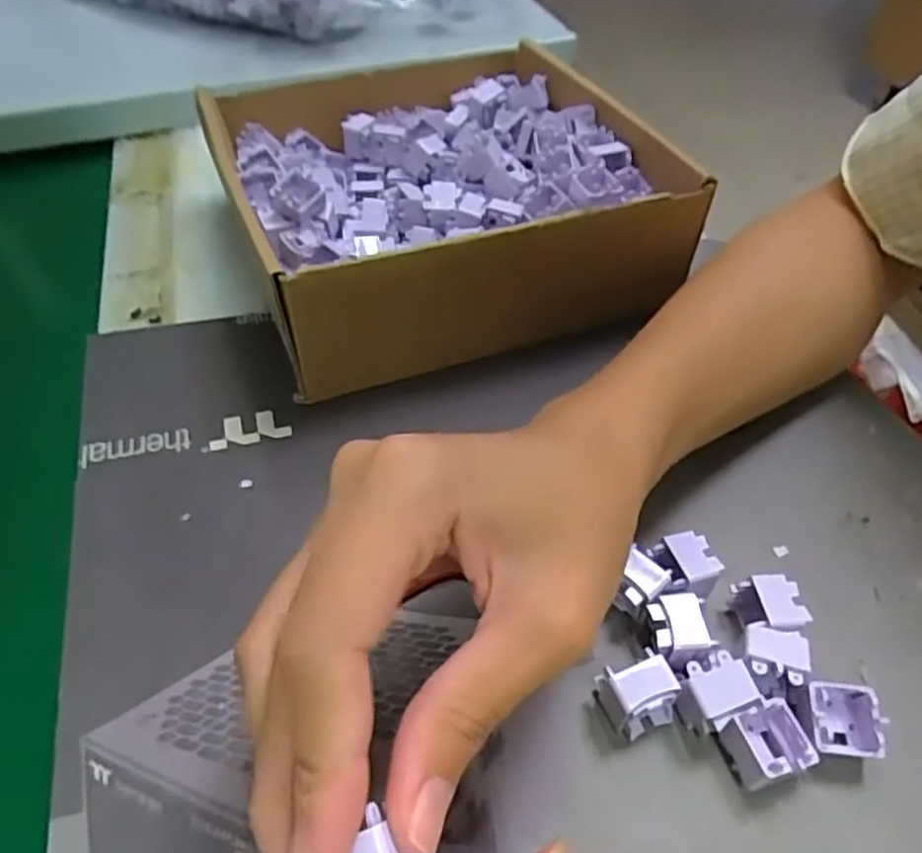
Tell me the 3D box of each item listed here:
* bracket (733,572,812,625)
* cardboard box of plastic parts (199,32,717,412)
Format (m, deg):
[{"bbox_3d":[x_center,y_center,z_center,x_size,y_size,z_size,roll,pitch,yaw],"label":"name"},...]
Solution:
[{"bbox_3d":[0.104,0.063,0.241,0.019,0.020,0.018,-2,46,-2],"label":"bracket"},{"bbox_3d":[-0.015,-0.130,0.390,0.211,0.071,0.220,-16,49,-16],"label":"cardboard box of plastic parts"}]

